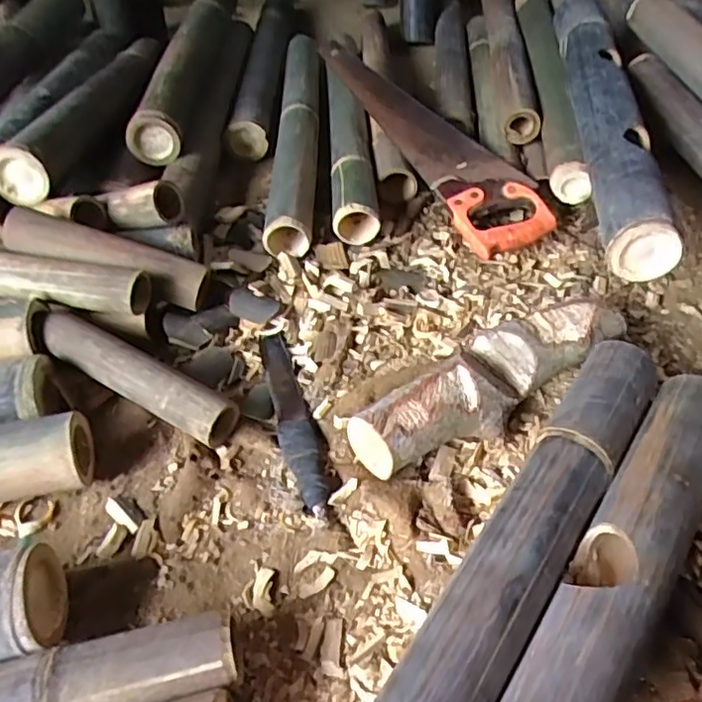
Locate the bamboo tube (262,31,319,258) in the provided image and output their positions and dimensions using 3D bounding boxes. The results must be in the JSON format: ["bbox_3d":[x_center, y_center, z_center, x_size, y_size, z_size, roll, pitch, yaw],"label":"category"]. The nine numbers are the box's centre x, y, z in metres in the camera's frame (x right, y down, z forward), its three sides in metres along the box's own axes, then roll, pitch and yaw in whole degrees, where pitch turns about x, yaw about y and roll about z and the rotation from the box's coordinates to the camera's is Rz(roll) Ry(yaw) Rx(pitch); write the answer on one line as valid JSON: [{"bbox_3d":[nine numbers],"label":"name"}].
[{"bbox_3d":[-0.087,-0.375,1.026,0.067,0.070,0.628,0,47,1],"label":"bamboo tube"}]

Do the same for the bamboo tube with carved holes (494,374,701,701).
[{"bbox_3d":[0.196,0.196,0.474,0.072,0.063,0.477,29,55,25],"label":"bamboo tube with carved holes"}]

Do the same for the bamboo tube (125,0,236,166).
[{"bbox_3d":[-0.278,-0.517,1.076,0.079,0.083,0.567,1,47,2],"label":"bamboo tube"}]

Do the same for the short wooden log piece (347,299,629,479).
[{"bbox_3d":[0.149,0.029,0.649,0.320,0.058,0.094,-29,53,-23],"label":"short wooden log piece"}]

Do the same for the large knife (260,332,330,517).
[{"bbox_3d":[-0.066,0.066,0.660,0.036,0.019,0.247,-13,49,-11],"label":"large knife"}]

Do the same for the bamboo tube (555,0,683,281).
[{"bbox_3d":[0.357,-0.363,0.884,0.080,0.091,0.692,4,48,5],"label":"bamboo tube"}]

